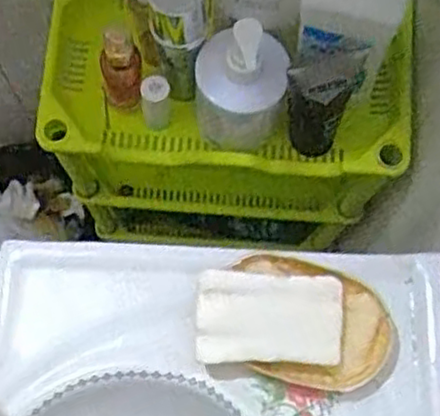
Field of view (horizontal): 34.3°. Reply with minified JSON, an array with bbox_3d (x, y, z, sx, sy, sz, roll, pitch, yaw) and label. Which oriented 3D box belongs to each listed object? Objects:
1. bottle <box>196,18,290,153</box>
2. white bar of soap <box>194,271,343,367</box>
[{"bbox_3d":[0.017,-0.101,0.603,0.075,0.129,0.064,5,73,0],"label":"bottle"},{"bbox_3d":[0.035,0.078,0.503,0.101,0.024,0.061,1,73,-1],"label":"white bar of soap"}]

